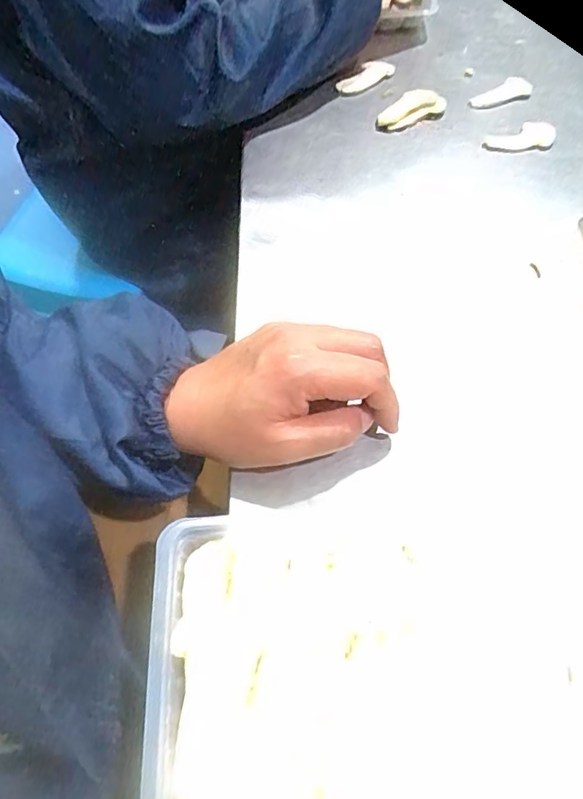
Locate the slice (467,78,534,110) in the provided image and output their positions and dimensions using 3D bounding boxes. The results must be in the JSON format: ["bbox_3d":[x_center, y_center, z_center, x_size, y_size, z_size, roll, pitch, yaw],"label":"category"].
[{"bbox_3d":[0.209,-0.303,0.524,0.068,0.013,0.025,-24,62,-13],"label":"slice"}]

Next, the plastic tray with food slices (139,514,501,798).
[{"bbox_3d":[0.009,0.159,0.238,0.156,0.031,0.213,-2,60,-1],"label":"plastic tray with food slices"}]

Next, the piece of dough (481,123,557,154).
[{"bbox_3d":[0.210,-0.241,0.488,0.066,0.010,0.036,-4,60,-2],"label":"piece of dough"}]

